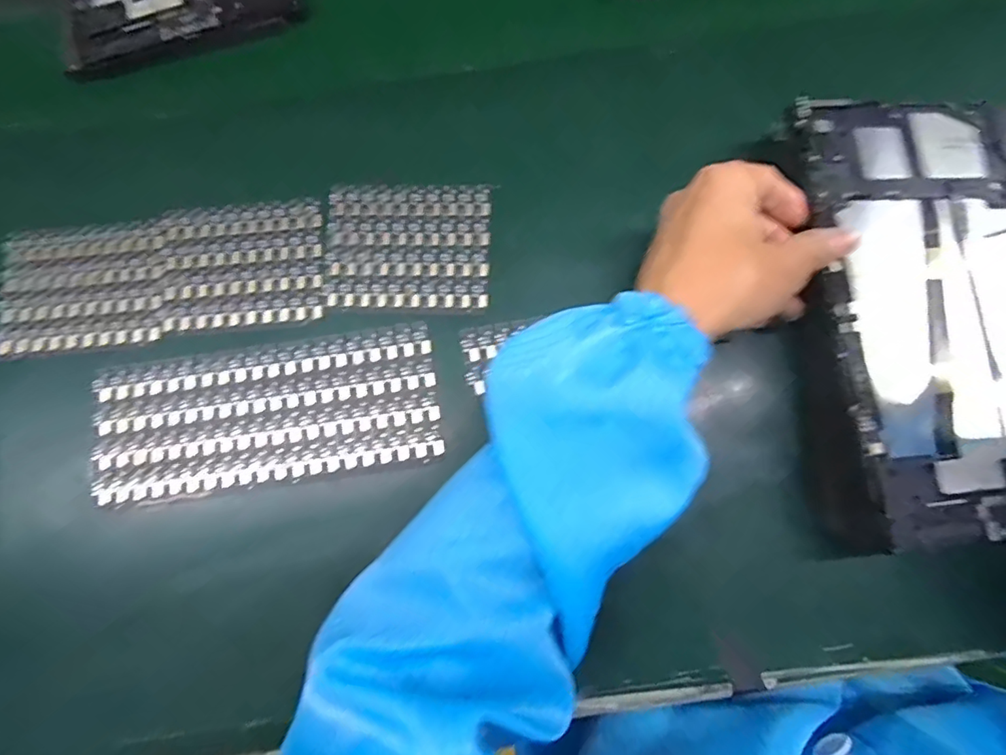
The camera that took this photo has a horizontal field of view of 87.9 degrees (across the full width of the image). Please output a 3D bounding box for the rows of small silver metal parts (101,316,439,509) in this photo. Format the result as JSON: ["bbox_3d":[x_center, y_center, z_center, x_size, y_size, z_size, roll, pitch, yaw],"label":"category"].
[{"bbox_3d":[-0.139,0.021,0.308,0.198,0.004,0.082,-8,79,0],"label":"rows of small silver metal parts"}]

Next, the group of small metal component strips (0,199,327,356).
[{"bbox_3d":[-0.212,-0.063,0.326,0.200,0.009,0.081,-6,79,0],"label":"group of small metal component strips"}]

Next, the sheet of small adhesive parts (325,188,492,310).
[{"bbox_3d":[-0.059,-0.082,0.324,0.101,0.004,0.081,2,79,2],"label":"sheet of small adhesive parts"}]

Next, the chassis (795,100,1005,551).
[{"bbox_3d":[0.247,-0.039,0.279,0.148,0.018,0.237,-4,79,-1],"label":"chassis"}]

